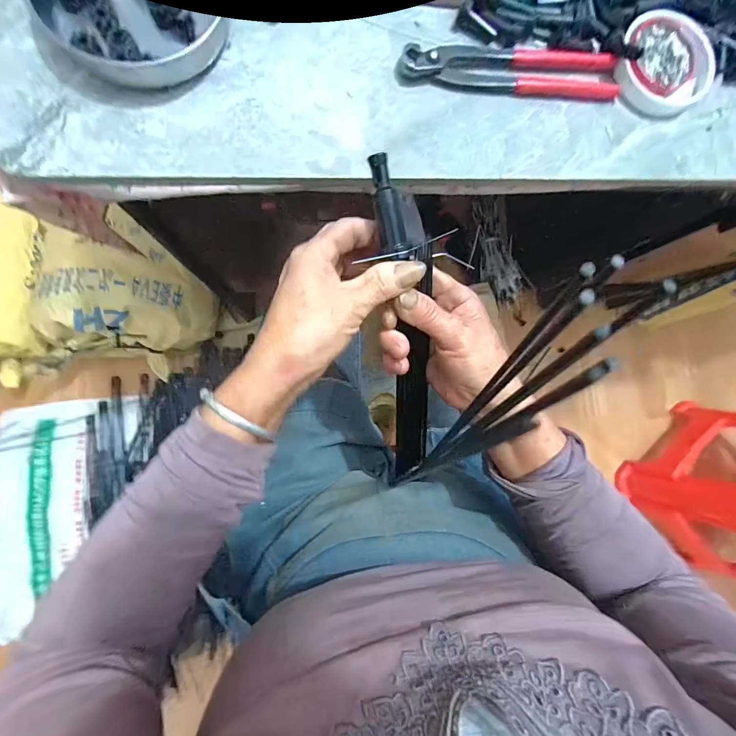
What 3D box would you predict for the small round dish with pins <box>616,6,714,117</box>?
[{"bbox_3d":[0.272,-0.280,0.322,0.093,0.014,0.088,0,85,-6],"label":"small round dish with pins"}]

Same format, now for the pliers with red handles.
[{"bbox_3d":[0.126,-0.267,0.309,0.198,0.017,0.050,-4,86,-6],"label":"pliers with red handles"}]

